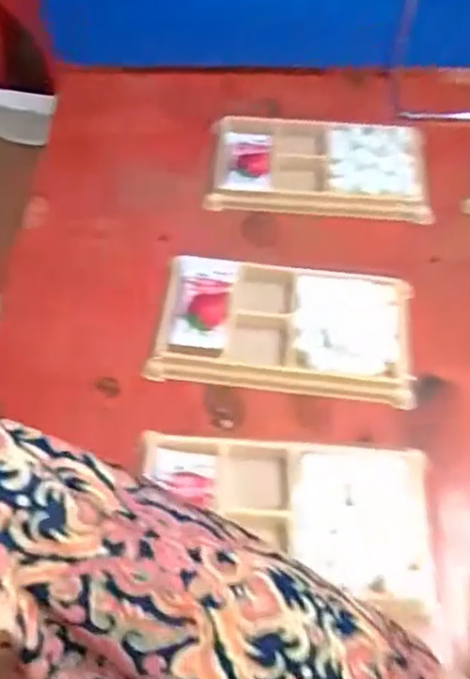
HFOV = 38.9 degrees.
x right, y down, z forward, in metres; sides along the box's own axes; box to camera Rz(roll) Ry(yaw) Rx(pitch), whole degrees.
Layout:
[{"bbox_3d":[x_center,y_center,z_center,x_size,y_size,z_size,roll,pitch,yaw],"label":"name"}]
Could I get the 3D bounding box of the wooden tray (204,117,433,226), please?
[{"bbox_3d":[0.055,-0.112,0.429,0.136,0.021,0.078,4,46,5],"label":"wooden tray"}]

